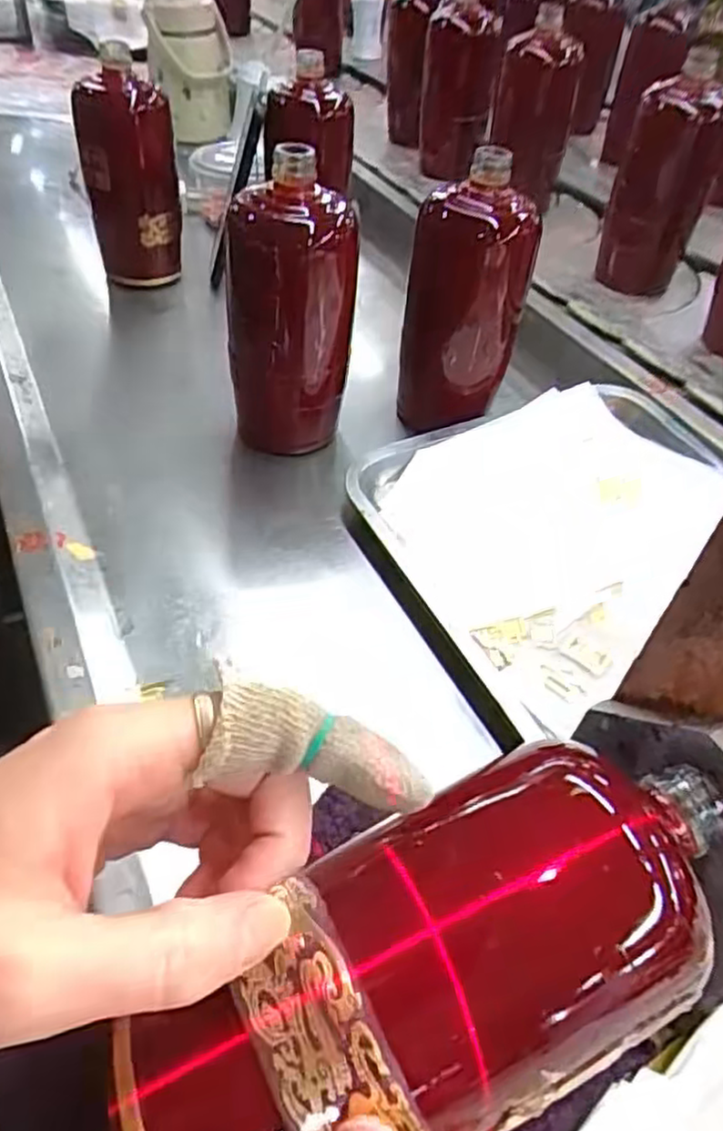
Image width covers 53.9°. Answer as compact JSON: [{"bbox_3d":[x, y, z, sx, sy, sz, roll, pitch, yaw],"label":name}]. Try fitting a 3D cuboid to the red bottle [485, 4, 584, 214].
[{"bbox_3d":[0.191,-0.508,0.794,0.085,0.175,0.061,10,47,3],"label":"red bottle"}]

